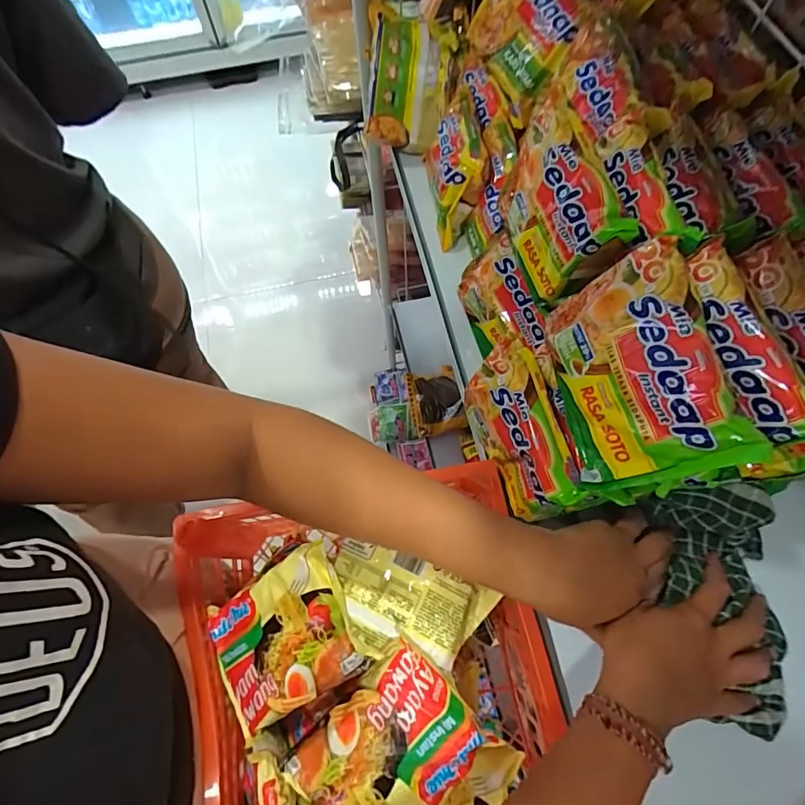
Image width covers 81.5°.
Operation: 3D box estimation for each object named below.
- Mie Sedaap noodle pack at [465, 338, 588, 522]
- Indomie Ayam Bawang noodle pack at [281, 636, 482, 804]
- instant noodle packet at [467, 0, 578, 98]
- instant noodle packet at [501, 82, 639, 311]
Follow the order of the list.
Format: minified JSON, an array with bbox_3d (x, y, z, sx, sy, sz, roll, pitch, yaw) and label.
[{"bbox_3d":[0.089,0.028,0.373,0.043,0.073,0.127,-13,67,-5],"label":"Mie Sedaap noodle pack"},{"bbox_3d":[-0.011,0.247,0.325,0.094,0.023,0.128,42,73,16],"label":"Indomie Ayam Bawang noodle pack"},{"bbox_3d":[0.120,-0.376,0.467,0.030,0.096,0.150,-2,68,-40],"label":"instant noodle packet"},{"bbox_3d":[0.120,-0.150,0.366,0.032,0.099,0.130,-5,66,-22],"label":"instant noodle packet"}]

